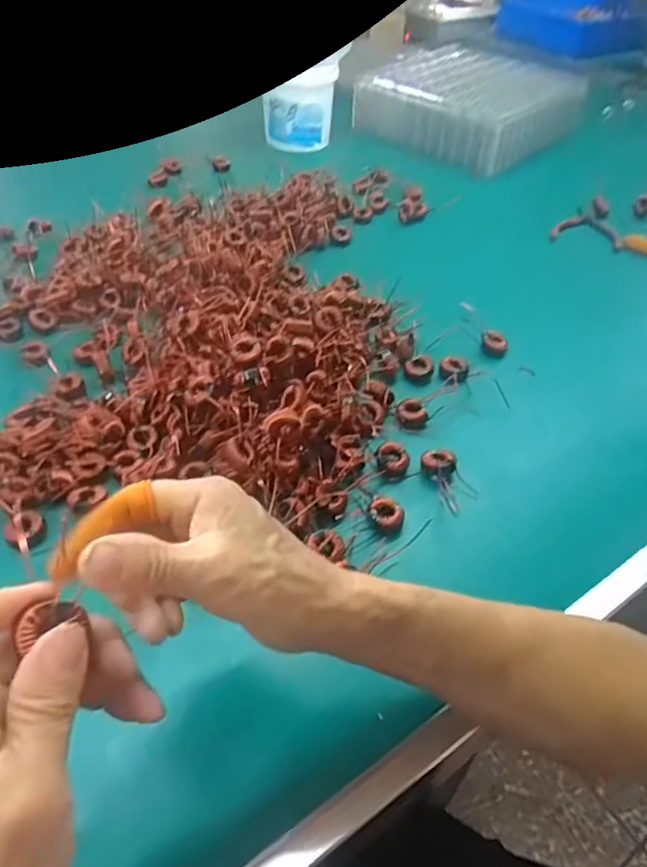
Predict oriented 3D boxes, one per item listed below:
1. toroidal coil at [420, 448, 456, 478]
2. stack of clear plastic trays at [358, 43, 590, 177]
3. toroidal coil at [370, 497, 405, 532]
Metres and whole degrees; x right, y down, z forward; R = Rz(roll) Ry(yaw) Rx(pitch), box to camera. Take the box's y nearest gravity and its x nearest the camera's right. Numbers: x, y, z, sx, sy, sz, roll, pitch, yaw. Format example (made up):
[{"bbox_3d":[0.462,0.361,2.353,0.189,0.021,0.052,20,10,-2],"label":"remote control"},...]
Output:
[{"bbox_3d":[0.091,0.024,0.464,0.023,0.019,0.020,-20,49,-20],"label":"toroidal coil"},{"bbox_3d":[0.242,-0.557,0.974,0.333,0.078,0.257,35,54,28],"label":"stack of clear plastic trays"},{"bbox_3d":[0.047,0.061,0.431,0.025,0.010,0.028,8,46,6],"label":"toroidal coil"}]

